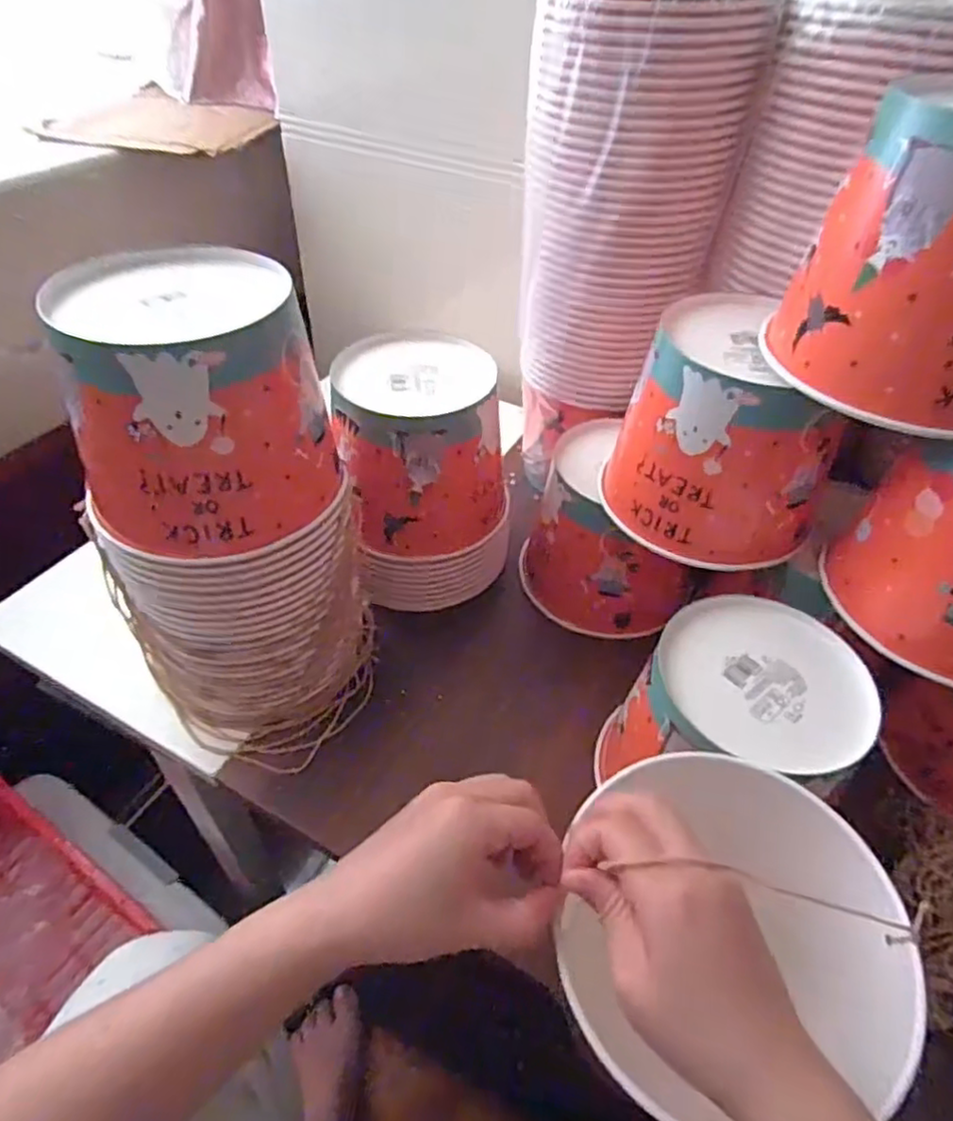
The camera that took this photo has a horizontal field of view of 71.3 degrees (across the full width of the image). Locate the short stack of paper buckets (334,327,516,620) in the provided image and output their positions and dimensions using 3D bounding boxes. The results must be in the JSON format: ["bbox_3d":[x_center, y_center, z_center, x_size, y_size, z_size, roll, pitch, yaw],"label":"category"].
[{"bbox_3d":[-0.039,-0.068,0.572,0.141,0.192,0.141,-13,47,-14],"label":"short stack of paper buckets"}]

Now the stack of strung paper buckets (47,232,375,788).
[{"bbox_3d":[-0.161,-0.019,0.440,0.150,0.316,0.144,26,50,22],"label":"stack of strung paper buckets"}]

